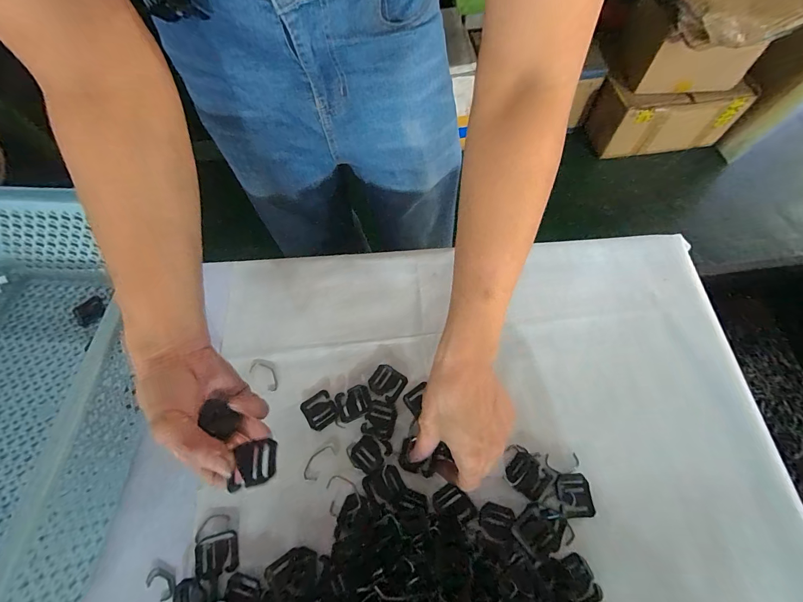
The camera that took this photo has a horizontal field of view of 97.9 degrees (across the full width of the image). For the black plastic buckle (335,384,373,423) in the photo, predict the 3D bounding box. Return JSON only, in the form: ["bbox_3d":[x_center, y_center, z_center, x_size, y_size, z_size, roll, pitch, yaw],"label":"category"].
[{"bbox_3d":[-0.048,0.104,0.355,0.034,0.004,0.030,-21,66,-7],"label":"black plastic buckle"}]

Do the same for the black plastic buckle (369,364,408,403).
[{"bbox_3d":[-0.015,0.084,0.361,0.035,0.004,0.032,29,69,15],"label":"black plastic buckle"}]

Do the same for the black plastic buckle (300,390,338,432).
[{"bbox_3d":[-0.084,0.112,0.355,0.031,0.004,0.034,-30,67,-11],"label":"black plastic buckle"}]

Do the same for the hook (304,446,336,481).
[{"bbox_3d":[-0.080,0.155,0.336,0.018,0.004,0.036,33,70,16],"label":"hook"}]

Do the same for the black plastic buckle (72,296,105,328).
[{"bbox_3d":[-0.357,0.012,0.401,0.030,0.004,0.030,41,73,19],"label":"black plastic buckle"}]

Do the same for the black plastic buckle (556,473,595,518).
[{"bbox_3d":[0.156,0.175,0.315,0.030,0.004,0.034,-1,65,1],"label":"black plastic buckle"}]

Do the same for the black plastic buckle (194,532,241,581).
[{"bbox_3d":[-0.160,0.220,0.301,0.036,0.004,0.031,-20,66,-7],"label":"black plastic buckle"}]

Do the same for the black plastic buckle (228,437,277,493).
[{"bbox_3d":[-0.100,0.111,0.235,0.031,0.004,0.026,-13,65,-4],"label":"black plastic buckle"}]

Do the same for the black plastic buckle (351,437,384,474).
[{"bbox_3d":[-0.033,0.147,0.334,0.031,0.004,0.027,38,72,17],"label":"black plastic buckle"}]

